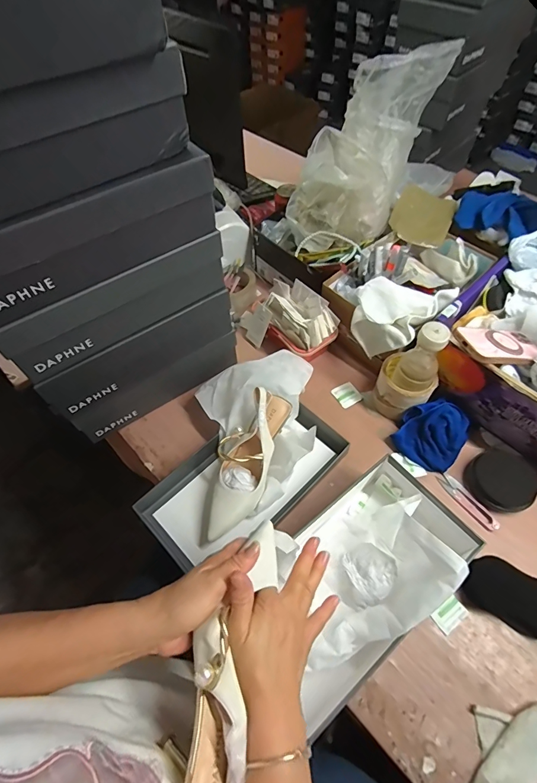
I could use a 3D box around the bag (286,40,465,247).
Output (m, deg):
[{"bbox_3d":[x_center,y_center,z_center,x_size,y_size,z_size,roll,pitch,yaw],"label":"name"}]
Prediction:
[{"bbox_3d":[0.174,-0.452,0.712,0.177,0.175,0.359,42,109,25],"label":"bag"}]

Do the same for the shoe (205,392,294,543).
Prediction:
[{"bbox_3d":[-0.039,0.106,0.570,0.084,0.081,0.224,18,59,13],"label":"shoe"}]

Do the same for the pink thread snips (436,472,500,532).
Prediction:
[{"bbox_3d":[0.307,0.167,0.584,0.027,0.010,0.101,-33,62,-18],"label":"pink thread snips"}]

